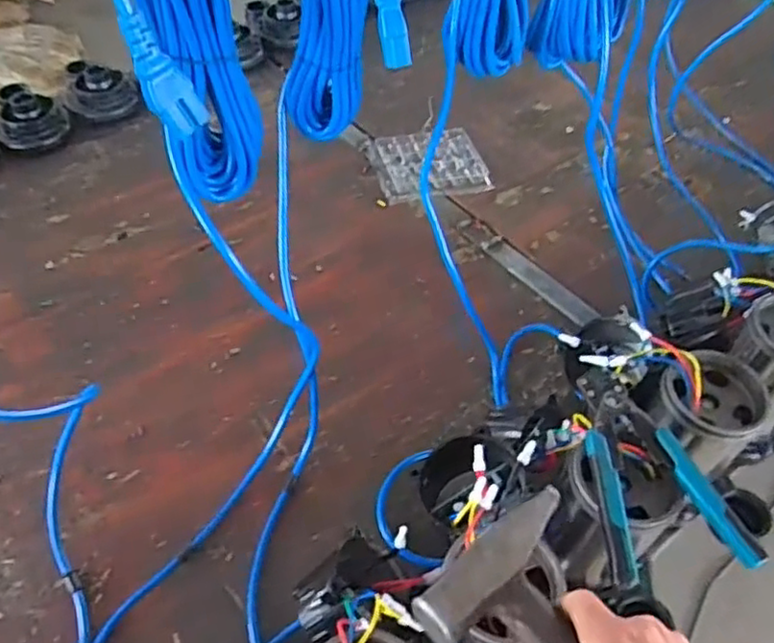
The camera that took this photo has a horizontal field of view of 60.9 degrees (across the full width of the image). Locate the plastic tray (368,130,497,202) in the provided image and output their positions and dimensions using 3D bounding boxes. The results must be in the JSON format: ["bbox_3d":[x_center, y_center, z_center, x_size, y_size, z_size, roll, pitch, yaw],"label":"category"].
[{"bbox_3d":[0.071,-0.262,1.086,0.173,0.029,0.148,-12,51,-11],"label":"plastic tray"}]

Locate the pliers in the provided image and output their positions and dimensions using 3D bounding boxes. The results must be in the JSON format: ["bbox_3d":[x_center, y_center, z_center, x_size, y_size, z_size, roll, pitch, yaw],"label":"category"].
[{"bbox_3d":[0.212,0.115,0.534,0.107,0.014,0.173,-5,52,-6],"label":"pliers"}]

